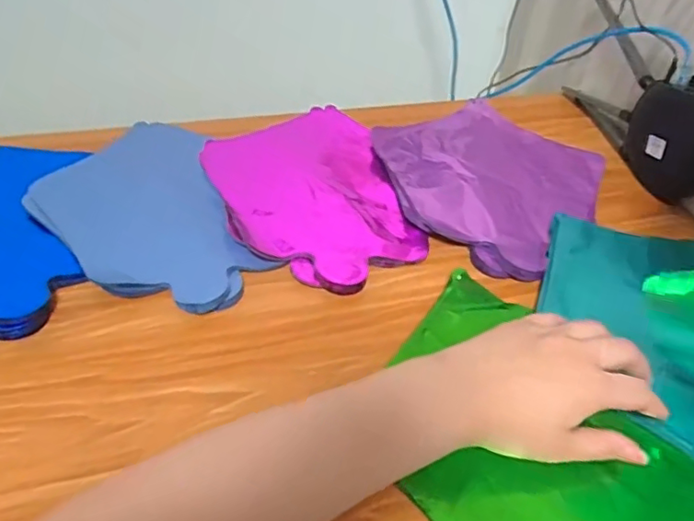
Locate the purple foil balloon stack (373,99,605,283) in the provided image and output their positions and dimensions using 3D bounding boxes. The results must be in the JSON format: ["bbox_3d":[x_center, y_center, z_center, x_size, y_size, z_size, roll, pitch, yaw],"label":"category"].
[{"bbox_3d":[0.134,-0.091,0.601,0.219,0.017,0.228,30,51,22],"label":"purple foil balloon stack"}]

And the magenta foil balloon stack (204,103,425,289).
[{"bbox_3d":[-0.036,-0.072,0.565,0.168,0.014,0.258,-15,50,-18],"label":"magenta foil balloon stack"}]

